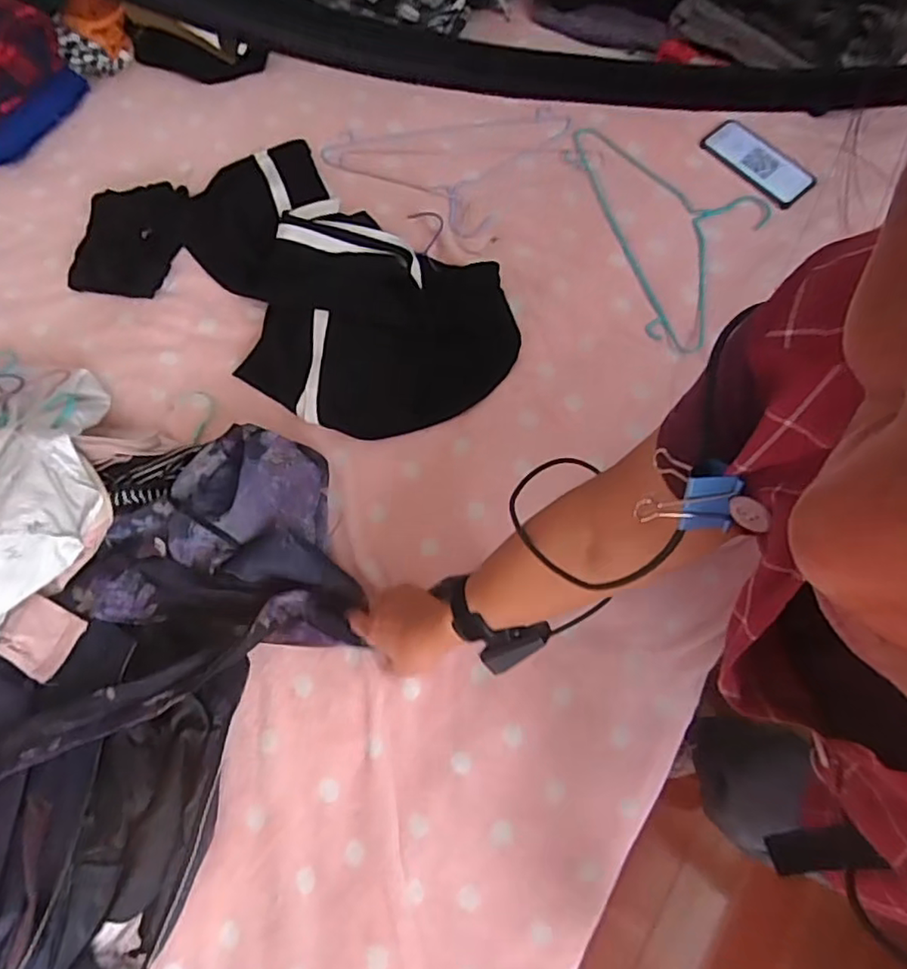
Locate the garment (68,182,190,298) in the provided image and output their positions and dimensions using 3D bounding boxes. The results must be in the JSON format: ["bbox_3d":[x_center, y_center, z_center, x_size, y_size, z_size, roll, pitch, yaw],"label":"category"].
[{"bbox_3d":[-0.490,-0.378,0.919,0.175,0.031,0.198,4,71,6],"label":"garment"}]

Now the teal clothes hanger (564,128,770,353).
[{"bbox_3d":[0.336,-0.383,0.880,0.239,0.025,0.407,-14,68,-5],"label":"teal clothes hanger"}]

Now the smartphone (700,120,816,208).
[{"bbox_3d":[0.453,-0.482,0.899,0.072,0.015,0.167,-39,73,-9],"label":"smartphone"}]

